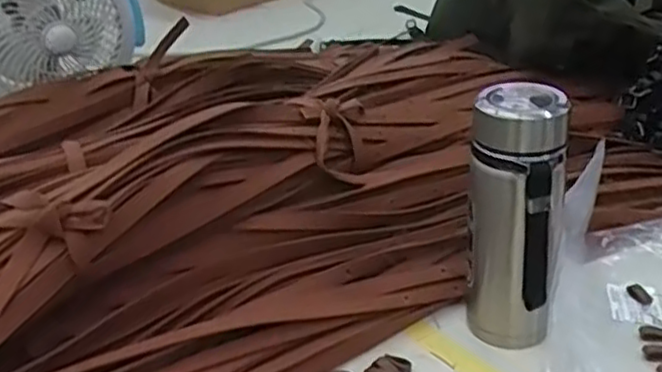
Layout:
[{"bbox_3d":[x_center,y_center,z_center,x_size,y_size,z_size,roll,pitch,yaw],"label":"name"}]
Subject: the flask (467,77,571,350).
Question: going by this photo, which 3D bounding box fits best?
[{"bbox_3d":[0.138,0.030,0.538,0.069,0.202,0.061,5,30,17],"label":"flask"}]

